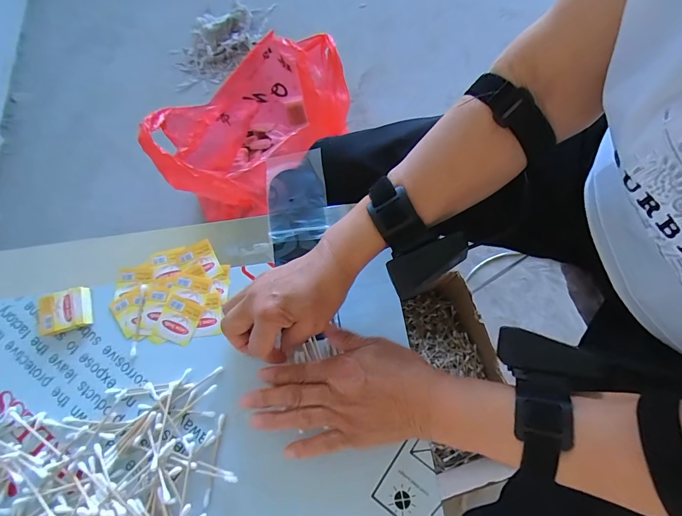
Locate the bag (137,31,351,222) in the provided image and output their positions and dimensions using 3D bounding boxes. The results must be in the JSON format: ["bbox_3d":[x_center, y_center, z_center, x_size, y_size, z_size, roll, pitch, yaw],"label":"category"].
[{"bbox_3d":[-0.181,-0.270,0.803,0.265,0.282,0.419,39,76,13],"label":"bag"}]

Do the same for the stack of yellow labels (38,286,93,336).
[{"bbox_3d":[-0.283,0.054,0.373,0.050,0.015,0.043,-16,72,-5],"label":"stack of yellow labels"}]

